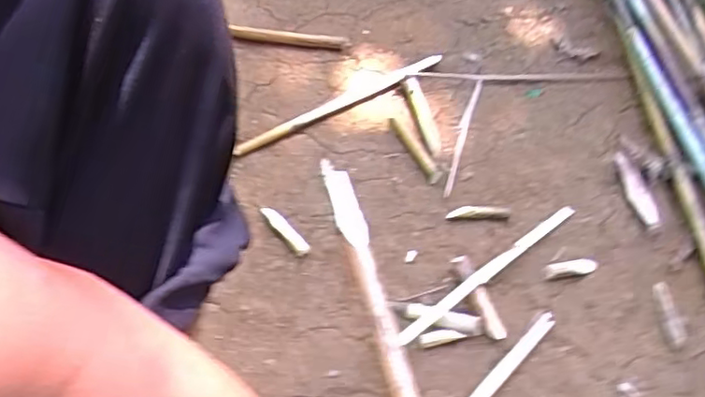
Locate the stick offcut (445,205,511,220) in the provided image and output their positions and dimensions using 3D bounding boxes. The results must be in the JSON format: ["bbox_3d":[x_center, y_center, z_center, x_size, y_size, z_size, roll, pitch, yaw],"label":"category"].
[{"bbox_3d":[0.132,0.015,0.676,0.064,0.004,0.017,4,52,1],"label":"stick offcut"}]

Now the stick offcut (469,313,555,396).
[{"bbox_3d":[0.136,0.147,0.569,0.012,0.013,0.137,39,61,25],"label":"stick offcut"}]

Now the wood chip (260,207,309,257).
[{"bbox_3d":[-0.070,0.032,0.663,0.017,0.011,0.070,-32,59,-24],"label":"wood chip"}]

